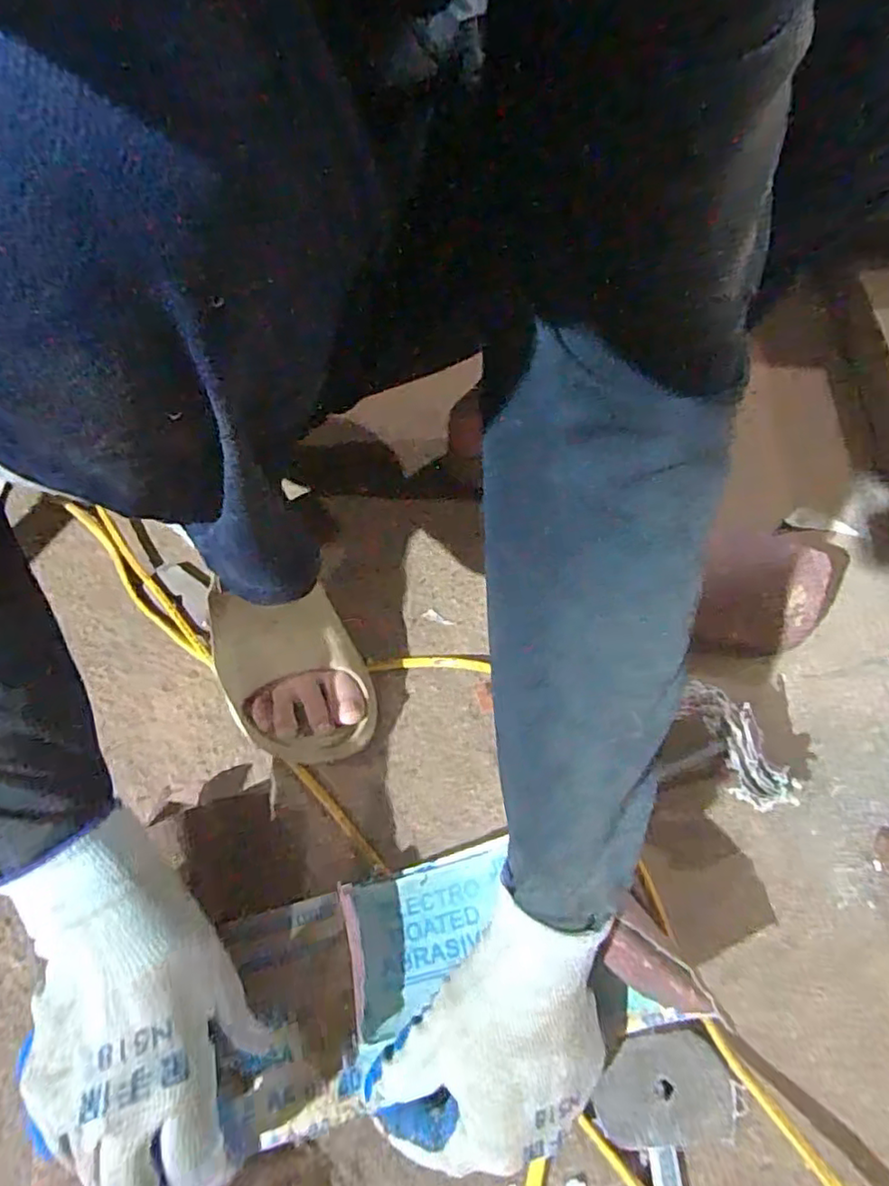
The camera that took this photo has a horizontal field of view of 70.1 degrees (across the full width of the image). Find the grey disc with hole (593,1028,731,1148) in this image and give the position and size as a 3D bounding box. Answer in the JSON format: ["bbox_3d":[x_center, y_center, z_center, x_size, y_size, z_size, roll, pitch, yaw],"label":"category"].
[{"bbox_3d":[0.110,0.250,0.320,0.068,0.005,0.046,1,67,-4],"label":"grey disc with hole"}]

